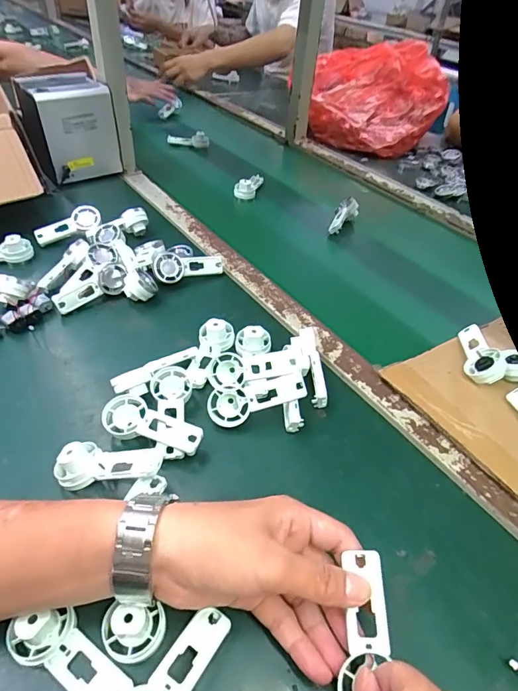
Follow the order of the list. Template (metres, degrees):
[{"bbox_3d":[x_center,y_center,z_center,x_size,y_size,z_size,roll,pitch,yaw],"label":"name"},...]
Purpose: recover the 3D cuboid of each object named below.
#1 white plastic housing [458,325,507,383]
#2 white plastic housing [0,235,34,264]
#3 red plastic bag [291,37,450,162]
[{"bbox_3d":[0.250,0.007,0.489,0.037,0.026,0.092,12,43,9],"label":"white plastic housing"},{"bbox_3d":[-0.362,-0.127,0.590,0.096,0.035,0.027,-7,44,-12],"label":"white plastic housing"},{"bbox_3d":[0.268,-0.610,1.068,0.253,0.184,0.300,-29,53,-32],"label":"red plastic bag"}]

